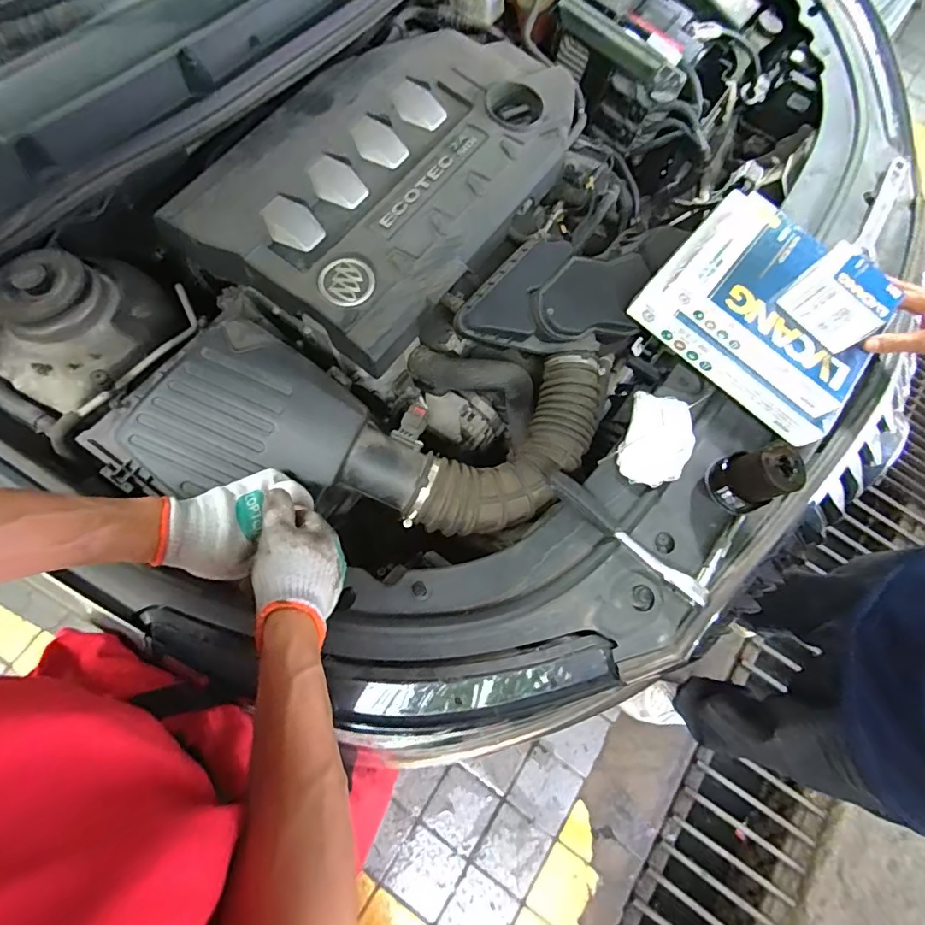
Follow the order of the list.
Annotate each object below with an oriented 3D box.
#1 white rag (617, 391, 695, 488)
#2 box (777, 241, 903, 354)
[{"bbox_3d":[0.261,-0.031,0.680,0.087,0.034,0.127,22,71,5],"label":"white rag"},{"bbox_3d":[0.456,-0.197,0.605,0.071,0.067,0.099,-40,77,-15],"label":"box"}]

